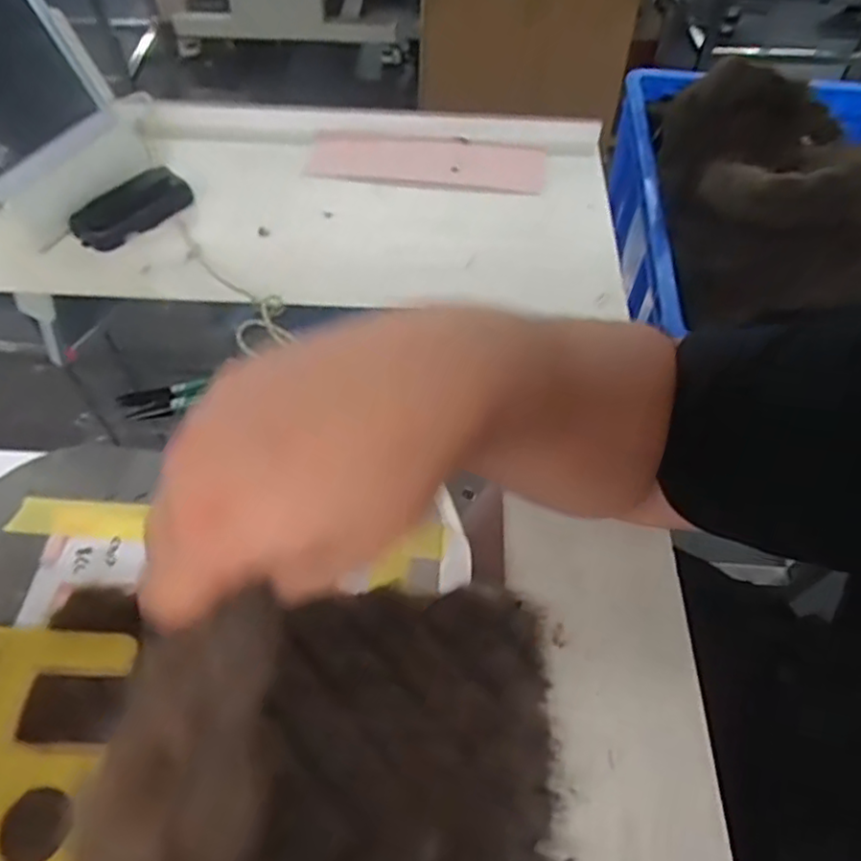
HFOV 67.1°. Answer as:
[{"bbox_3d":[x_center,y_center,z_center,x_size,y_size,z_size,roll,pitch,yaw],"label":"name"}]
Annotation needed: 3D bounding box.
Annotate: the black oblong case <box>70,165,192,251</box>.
[{"bbox_3d":[-0.273,-0.205,0.596,0.106,0.033,0.040,-35,60,-26],"label":"black oblong case"}]

